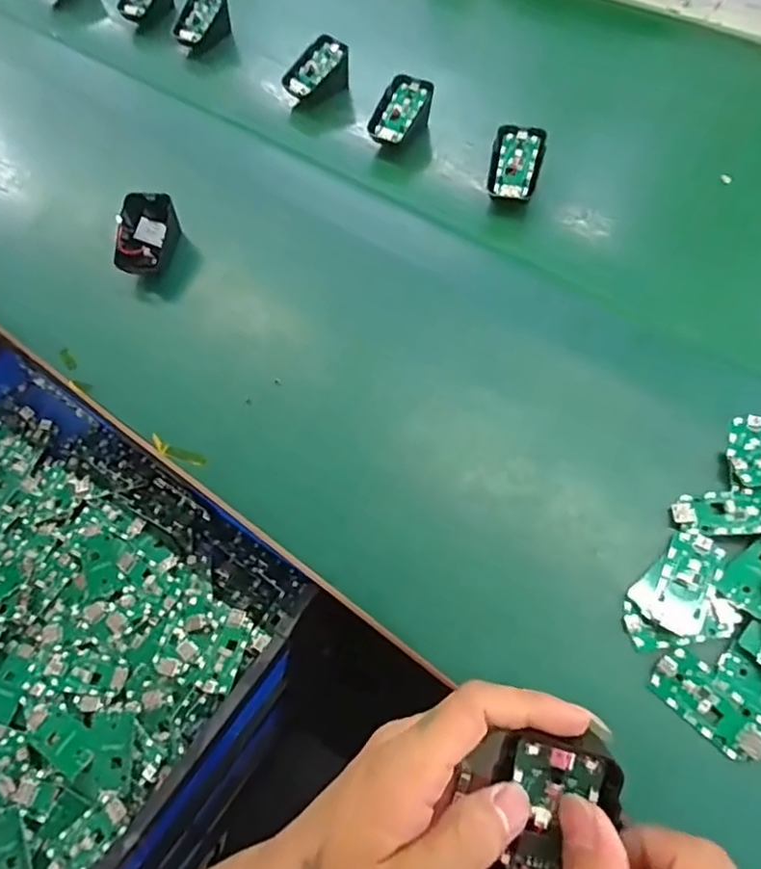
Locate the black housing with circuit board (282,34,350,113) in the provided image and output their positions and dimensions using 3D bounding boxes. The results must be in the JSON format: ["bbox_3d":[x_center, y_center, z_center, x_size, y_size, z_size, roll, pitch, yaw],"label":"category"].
[{"bbox_3d":[-0.065,-0.367,0.619,0.072,0.052,0.044,-27,63,-10],"label":"black housing with circuit board"}]

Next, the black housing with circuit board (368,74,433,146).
[{"bbox_3d":[0.017,-0.301,0.581,0.040,0.050,0.075,36,70,20],"label":"black housing with circuit board"}]

